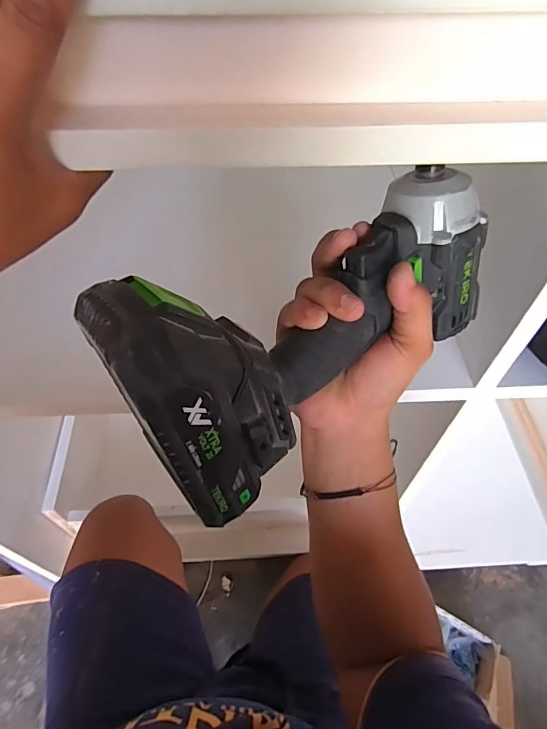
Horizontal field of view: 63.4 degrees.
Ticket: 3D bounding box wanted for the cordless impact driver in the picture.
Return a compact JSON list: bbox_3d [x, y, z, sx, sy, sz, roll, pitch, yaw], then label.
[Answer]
[{"bbox_3d":[0.035,-0.017,0.245,0.234,0.133,0.063,-28,32,-22],"label":"cordless impact driver"}]

